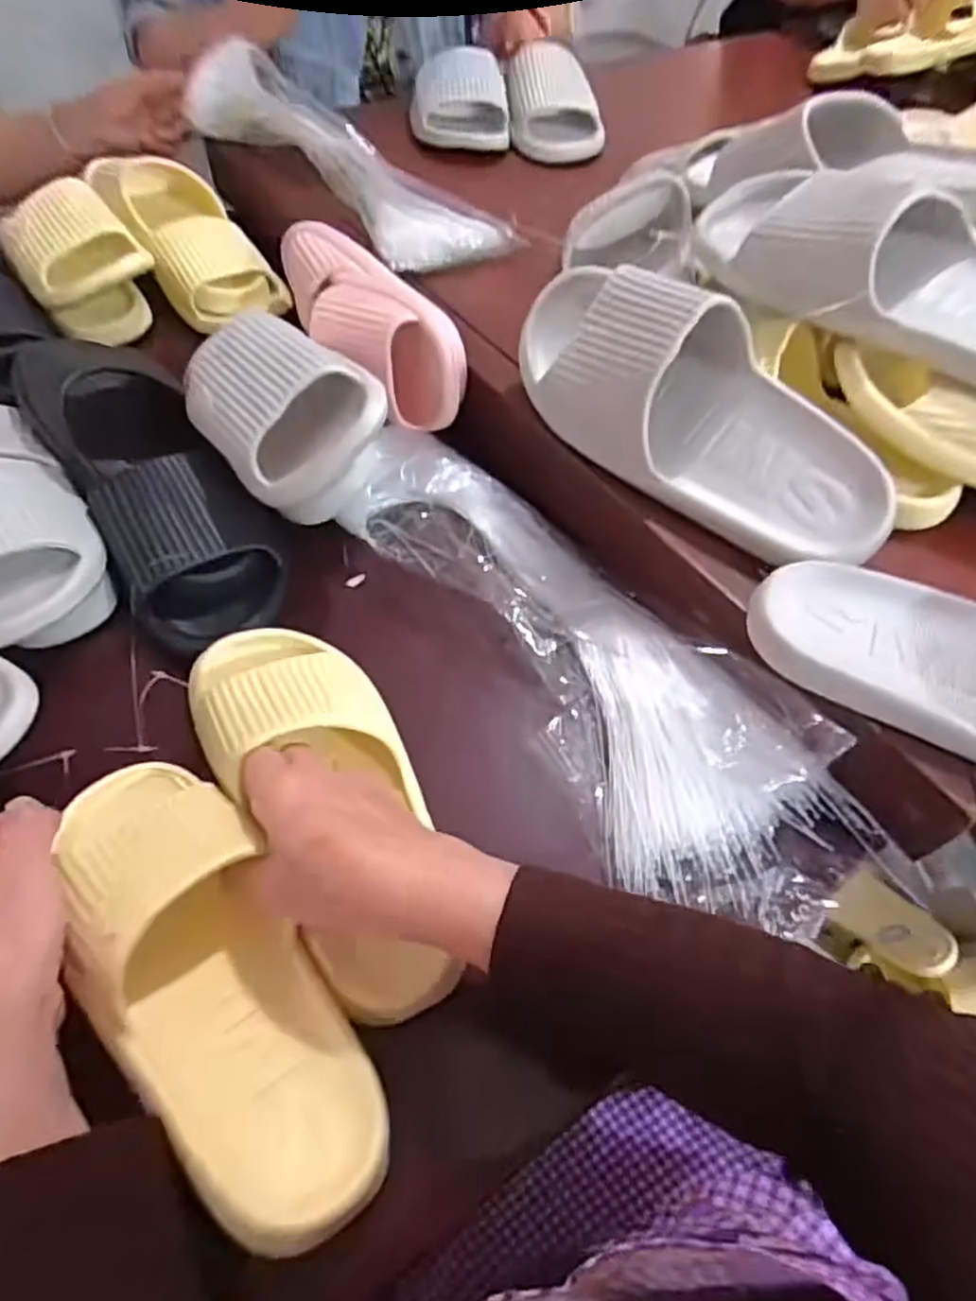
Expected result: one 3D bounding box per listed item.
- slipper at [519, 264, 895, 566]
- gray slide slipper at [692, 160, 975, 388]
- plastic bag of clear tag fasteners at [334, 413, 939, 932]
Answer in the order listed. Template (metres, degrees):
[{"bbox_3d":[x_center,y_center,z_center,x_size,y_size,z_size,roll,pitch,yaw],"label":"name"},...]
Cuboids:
[{"bbox_3d":[0.127,-0.158,0.474,0.284,0.070,0.116,41,93,14],"label":"slipper"},{"bbox_3d":[0.274,-0.251,0.485,0.280,0.077,0.089,28,56,16],"label":"gray slide slipper"},{"bbox_3d":[0.052,-0.005,0.499,0.140,0.045,0.446,-27,60,-22],"label":"plastic bag of clear tag fasteners"}]

